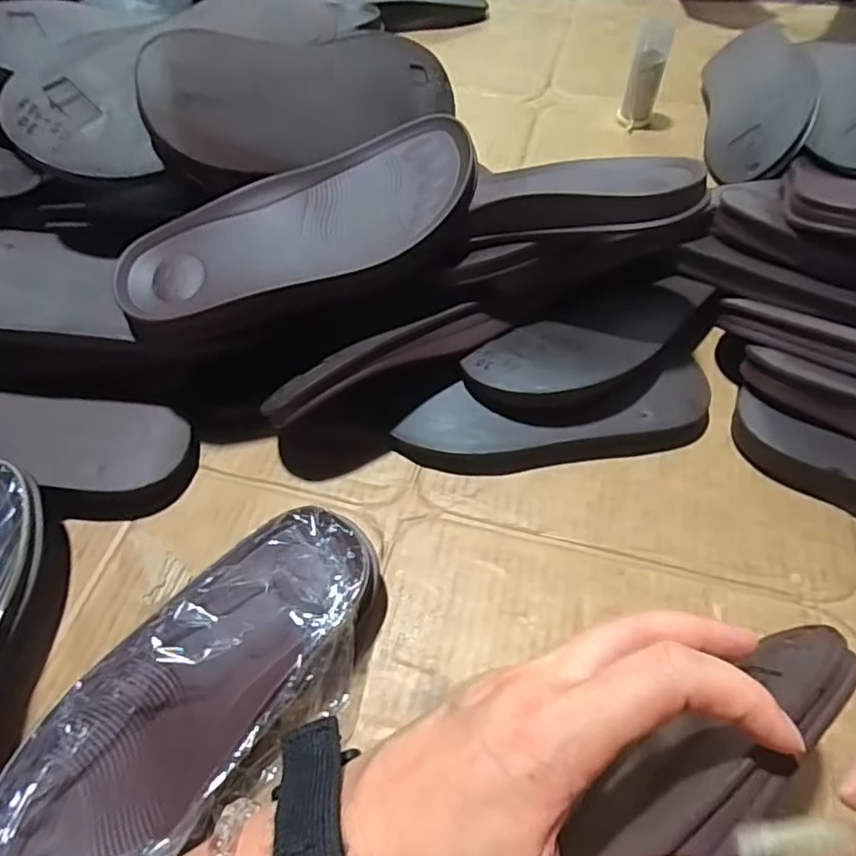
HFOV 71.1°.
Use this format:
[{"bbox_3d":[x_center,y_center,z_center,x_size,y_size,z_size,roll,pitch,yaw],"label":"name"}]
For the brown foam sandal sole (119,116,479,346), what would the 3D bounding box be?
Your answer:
[{"bbox_3d":[-0.067,-0.101,0.339,0.199,0.042,0.080,-24,75,-4],"label":"brown foam sandal sole"}]

